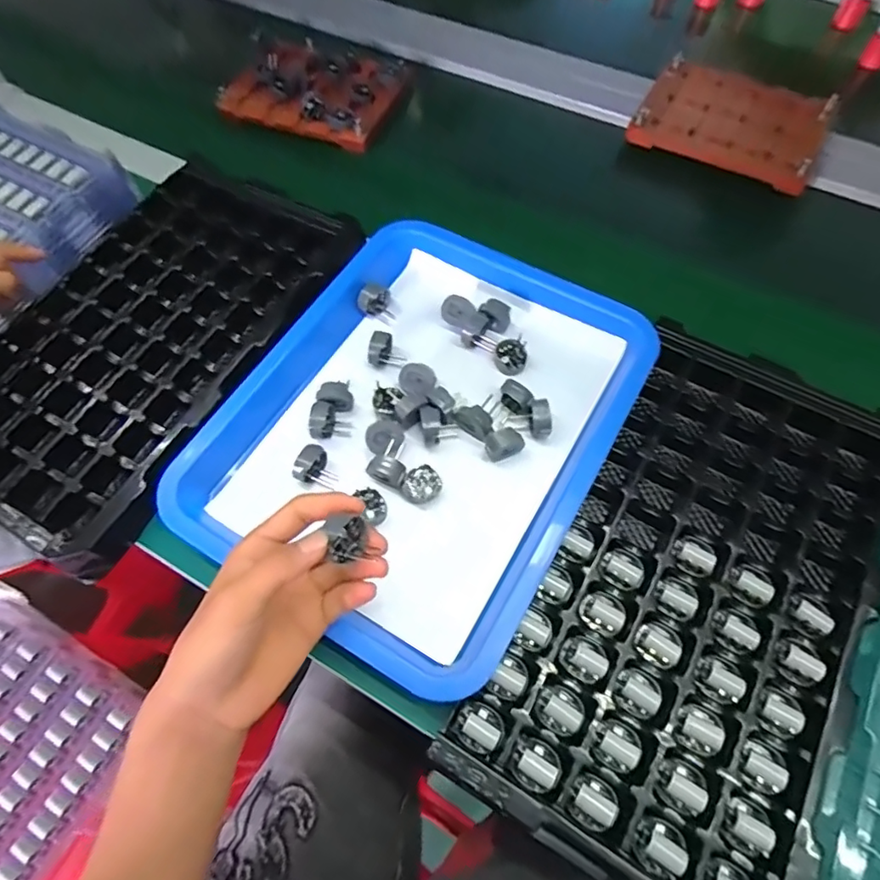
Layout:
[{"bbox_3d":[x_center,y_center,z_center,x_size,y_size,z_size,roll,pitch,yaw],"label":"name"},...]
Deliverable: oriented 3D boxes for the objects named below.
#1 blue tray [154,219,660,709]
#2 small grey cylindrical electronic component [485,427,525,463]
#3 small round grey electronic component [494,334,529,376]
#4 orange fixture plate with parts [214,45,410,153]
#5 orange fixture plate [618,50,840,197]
[{"bbox_3d":[-0.011,-0.019,0.424,0.264,0.042,0.338,29,66,14],"label":"blue tray"},{"bbox_3d":[0.049,0.005,0.418,0.027,0.028,0.019,-5,57,-15],"label":"small grey cylindrical electronic component"},{"bbox_3d":[0.059,-0.070,0.447,0.027,0.018,0.029,0,63,0],"label":"small round grey electronic component"},{"bbox_3d":[-0.145,-0.406,0.635,0.175,0.023,0.145,19,64,9],"label":"orange fixture plate with parts"},{"bbox_3d":[0.319,-0.349,0.593,0.186,0.022,0.147,28,66,13],"label":"orange fixture plate"}]

